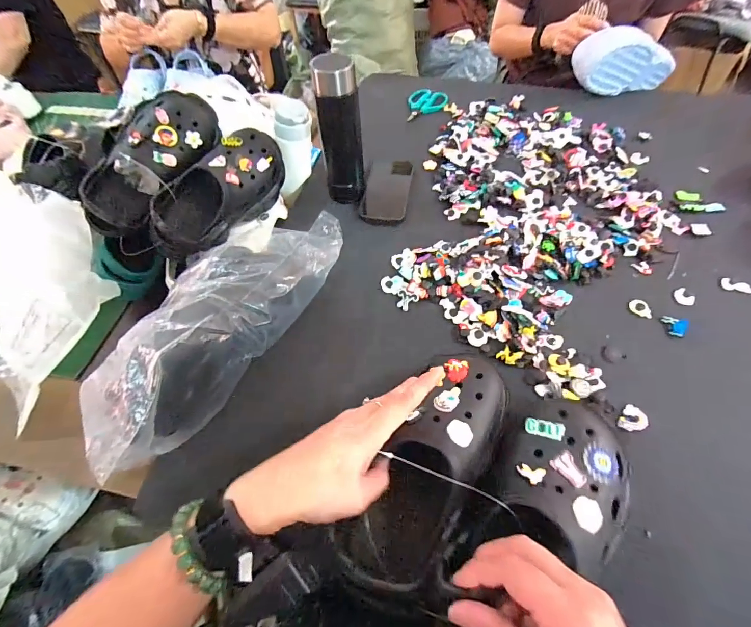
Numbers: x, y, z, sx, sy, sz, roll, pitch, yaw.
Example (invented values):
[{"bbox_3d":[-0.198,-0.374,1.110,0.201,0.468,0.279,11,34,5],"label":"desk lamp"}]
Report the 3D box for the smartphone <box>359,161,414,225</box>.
[{"bbox_3d":[0.023,-0.231,0.662,0.080,0.010,0.146,6,56,8],"label":"smartphone"}]

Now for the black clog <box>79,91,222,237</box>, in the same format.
[{"bbox_3d":[-0.340,-0.230,0.552,0.118,0.085,0.249,31,81,23],"label":"black clog"}]

